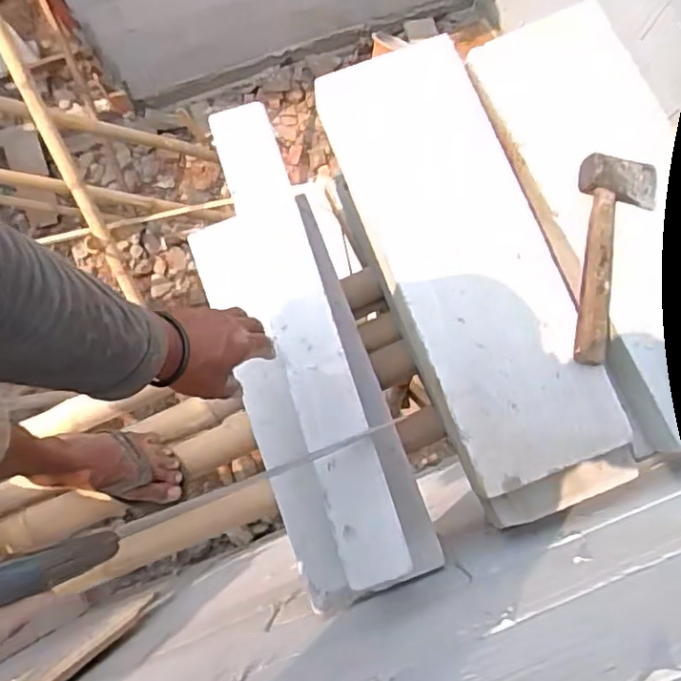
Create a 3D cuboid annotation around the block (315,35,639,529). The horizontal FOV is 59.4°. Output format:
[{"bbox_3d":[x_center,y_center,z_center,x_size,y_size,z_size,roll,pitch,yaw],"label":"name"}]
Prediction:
[{"bbox_3d":[0.167,-0.081,0.799,0.221,0.099,0.643,-23,80,-4],"label":"block"}]

